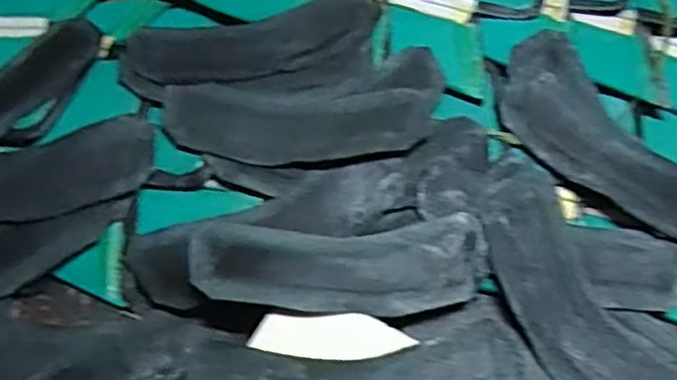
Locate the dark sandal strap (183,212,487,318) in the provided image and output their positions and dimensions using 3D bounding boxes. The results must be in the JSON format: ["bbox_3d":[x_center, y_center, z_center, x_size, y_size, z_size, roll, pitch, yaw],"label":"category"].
[{"bbox_3d":[0.002,0.036,0.343,0.144,0.008,0.052,-3,59,-4],"label":"dark sandal strap"}]

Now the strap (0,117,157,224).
[{"bbox_3d":[-0.180,-0.010,0.371,0.156,0.011,0.061,-3,59,-5],"label":"strap"}]

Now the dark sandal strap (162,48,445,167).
[{"bbox_3d":[-0.014,-0.042,0.392,0.158,0.006,0.069,-11,60,-9],"label":"dark sandal strap"}]

